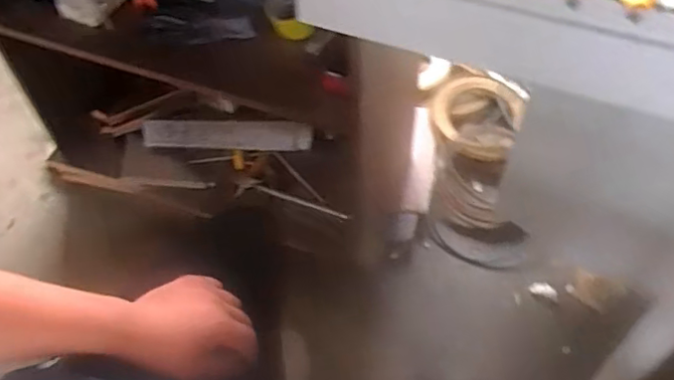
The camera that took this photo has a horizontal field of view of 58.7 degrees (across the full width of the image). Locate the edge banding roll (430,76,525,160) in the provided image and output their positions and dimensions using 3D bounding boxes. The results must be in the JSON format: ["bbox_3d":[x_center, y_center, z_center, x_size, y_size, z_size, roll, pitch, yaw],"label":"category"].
[{"bbox_3d":[0.361,-0.198,1.557,0.233,0.055,0.226,-1,53,1],"label":"edge banding roll"}]

